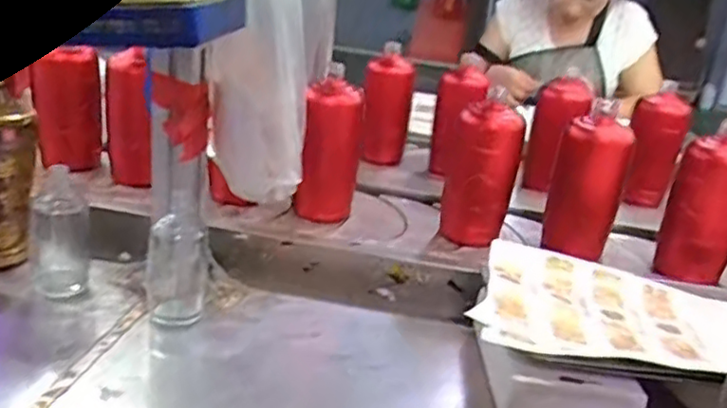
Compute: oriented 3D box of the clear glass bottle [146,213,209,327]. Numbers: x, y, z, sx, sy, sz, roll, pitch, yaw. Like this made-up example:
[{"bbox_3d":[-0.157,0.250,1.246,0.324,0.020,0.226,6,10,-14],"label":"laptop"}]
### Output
[{"bbox_3d":[-0.179,0.062,0.628,0.058,0.091,0.048,0,22,-18],"label":"clear glass bottle"}]

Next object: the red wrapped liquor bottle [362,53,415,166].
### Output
[{"bbox_3d":[0.040,-0.160,1.123,0.078,0.179,0.068,7,20,1],"label":"red wrapped liquor bottle"}]

